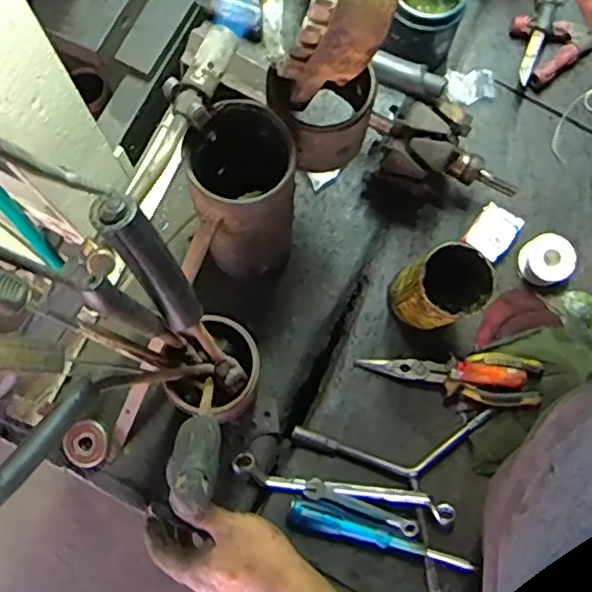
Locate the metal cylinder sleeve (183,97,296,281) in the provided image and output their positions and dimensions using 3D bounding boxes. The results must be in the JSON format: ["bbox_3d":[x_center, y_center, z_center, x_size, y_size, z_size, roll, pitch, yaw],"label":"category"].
[{"bbox_3d":[-0.045,-0.084,0.579,0.083,0.214,0.090,0,77,-1],"label":"metal cylinder sleeve"}]

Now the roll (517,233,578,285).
[{"bbox_3d":[0.281,-0.040,0.700,0.051,0.032,0.054,0,77,-1],"label":"roll"}]

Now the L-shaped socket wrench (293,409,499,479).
[{"bbox_3d":[0.105,0.160,0.653,0.209,0.024,0.060,-4,77,-2],"label":"L-shaped socket wrench"}]

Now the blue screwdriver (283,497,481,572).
[{"bbox_3d":[0.083,0.244,0.617,0.189,0.019,0.023,19,78,3],"label":"blue screwdriver"}]

